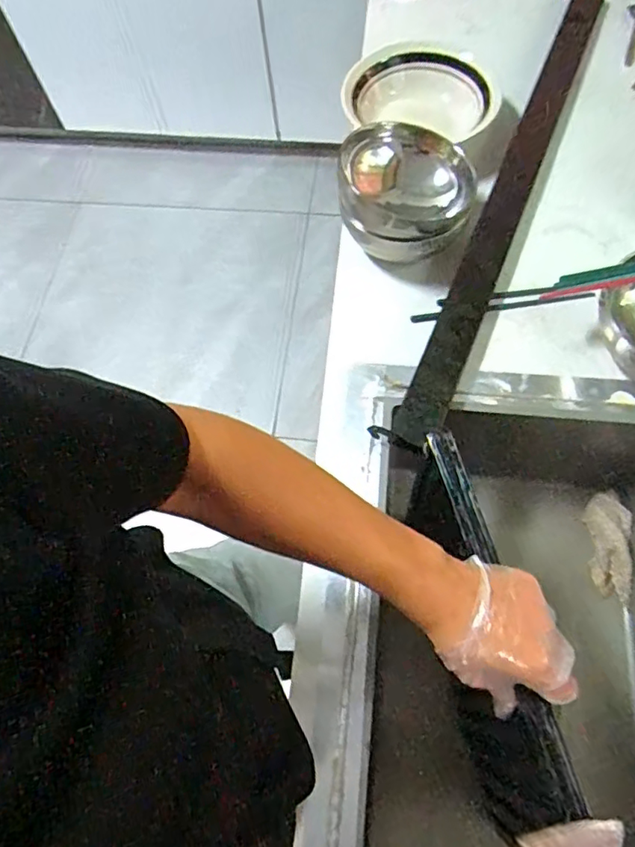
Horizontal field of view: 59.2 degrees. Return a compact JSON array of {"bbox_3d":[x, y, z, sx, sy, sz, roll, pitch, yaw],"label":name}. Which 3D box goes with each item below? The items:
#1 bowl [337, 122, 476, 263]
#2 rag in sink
[{"bbox_3d":[0.113,-0.289,0.725,0.170,0.106,0.148,8,68,7],"label":"bowl"},{"bbox_3d":[0.409,0.172,0.783,0.052,0.042,0.153,0,80,-1],"label":"rag in sink"}]

